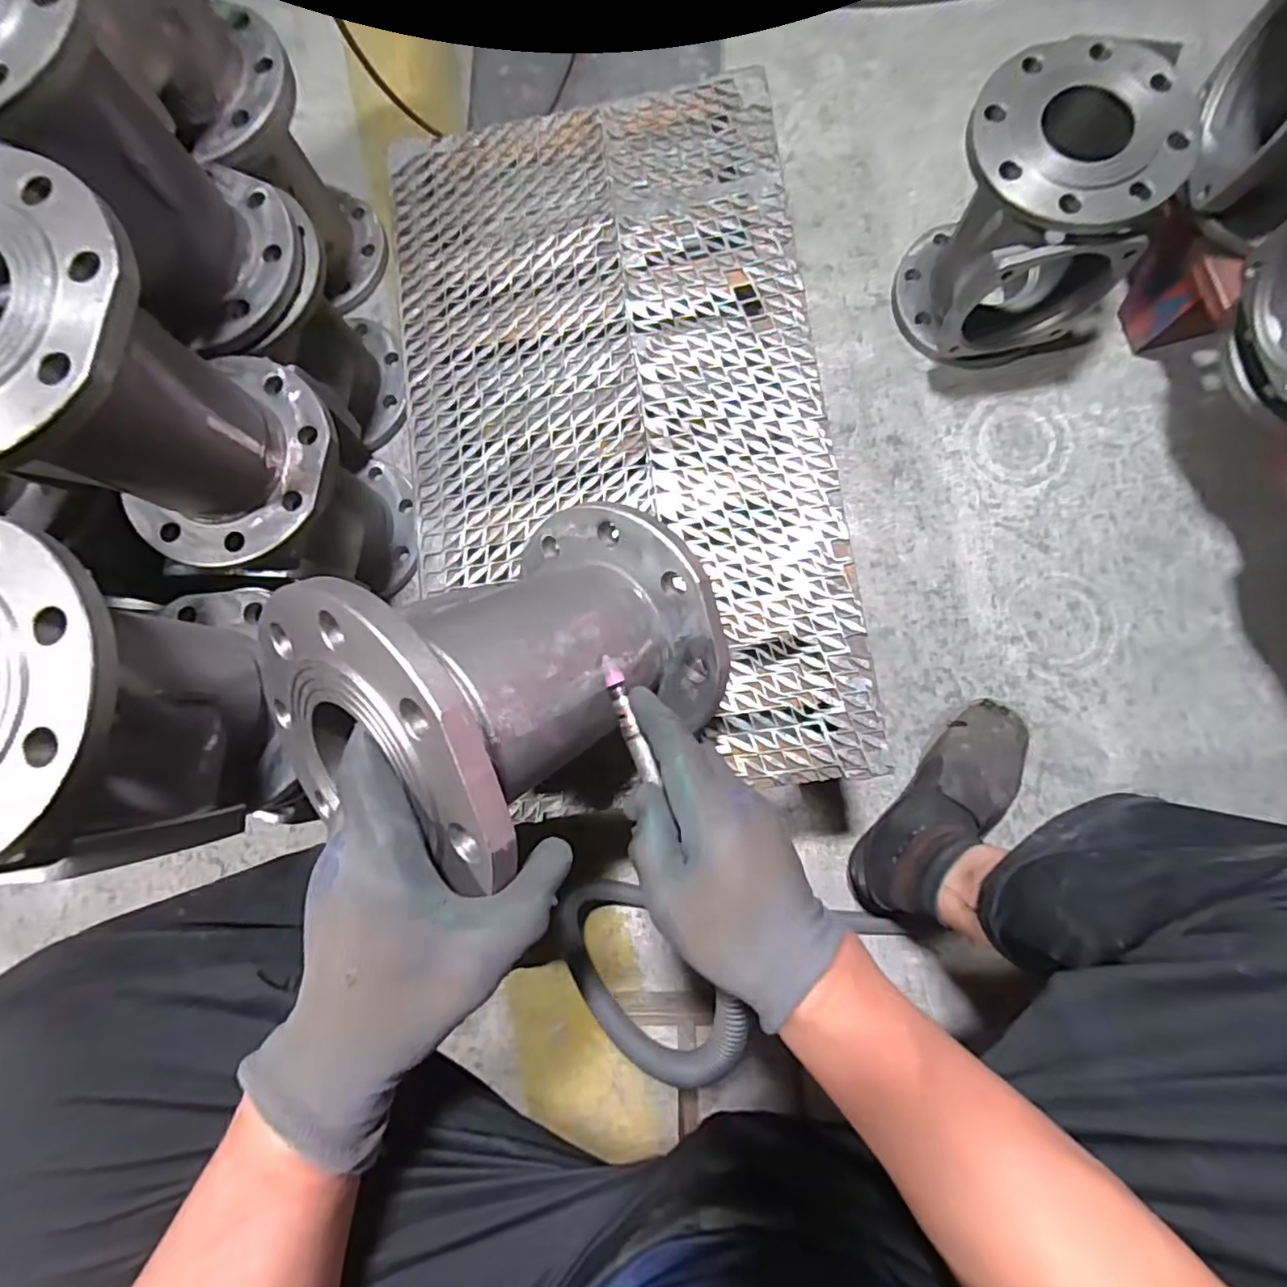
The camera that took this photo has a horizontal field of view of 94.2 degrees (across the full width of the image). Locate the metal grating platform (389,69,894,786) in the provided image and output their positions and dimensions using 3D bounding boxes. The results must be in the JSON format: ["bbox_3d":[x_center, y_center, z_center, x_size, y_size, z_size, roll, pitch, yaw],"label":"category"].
[{"bbox_3d":[-0.027,-0.201,0.558,0.381,0.022,0.665,-8,82,3],"label":"metal grating platform"}]

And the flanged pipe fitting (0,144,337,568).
[{"bbox_3d":[-0.375,-0.175,0.433,0.173,0.220,0.182,31,86,7],"label":"flanged pipe fitting"}]

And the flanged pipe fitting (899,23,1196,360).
[{"bbox_3d":[0.413,-0.447,0.651,0.199,0.232,0.197,-12,82,2],"label":"flanged pipe fitting"}]

